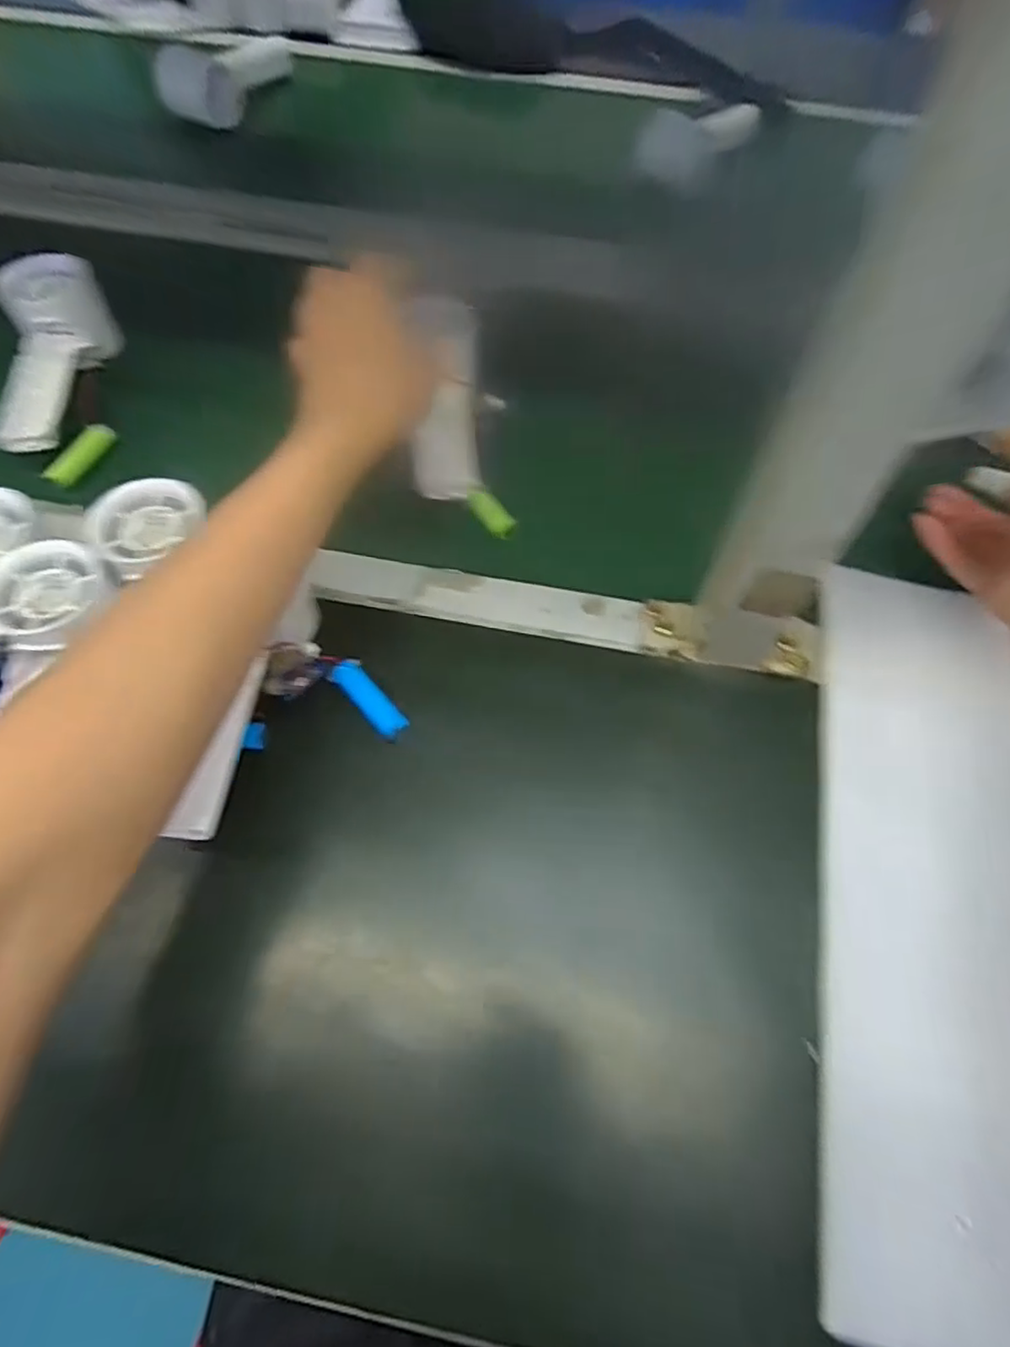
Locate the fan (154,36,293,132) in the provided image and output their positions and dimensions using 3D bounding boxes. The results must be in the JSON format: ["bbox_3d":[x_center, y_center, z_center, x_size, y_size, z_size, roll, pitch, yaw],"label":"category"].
[{"bbox_3d":[-0.298,-0.634,0.701,0.085,0.049,0.157,20,64,10],"label":"fan"}]

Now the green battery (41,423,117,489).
[{"bbox_3d":[-0.286,-0.149,0.448,0.011,0.016,0.057,15,63,8],"label":"green battery"}]

